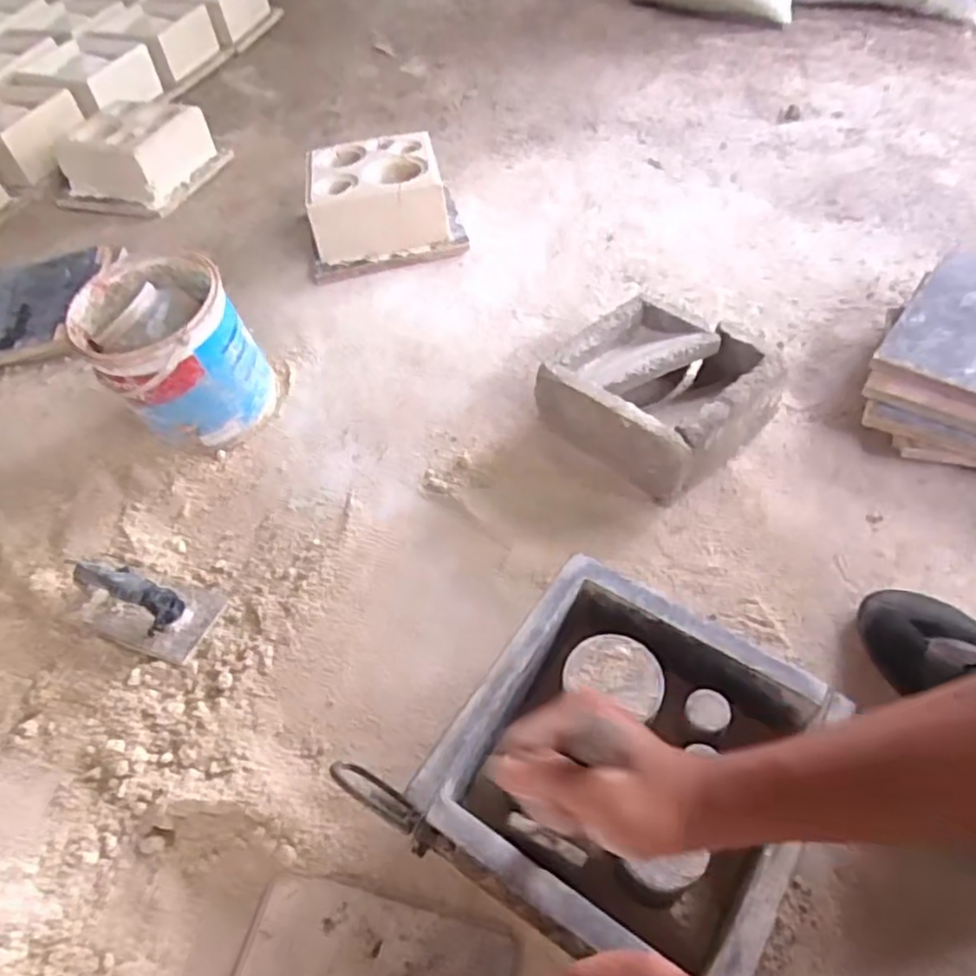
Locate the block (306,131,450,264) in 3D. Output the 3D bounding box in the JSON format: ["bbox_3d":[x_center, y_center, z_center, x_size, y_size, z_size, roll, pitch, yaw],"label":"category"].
[{"bbox_3d":[-0.173,-0.457,1.078,0.202,0.095,0.179,-11,48,-2],"label":"block"}]

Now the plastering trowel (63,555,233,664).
[{"bbox_3d":[-0.375,0.112,0.728,0.171,0.063,0.088,15,54,16],"label":"plastering trowel"}]

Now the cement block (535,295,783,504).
[{"bbox_3d":[0.200,-0.108,0.808,0.211,0.099,0.196,36,62,28],"label":"cement block"}]

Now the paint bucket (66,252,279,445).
[{"bbox_3d":[-0.380,-0.158,0.859,0.170,0.185,0.172,-2,52,2],"label":"paint bucket"}]

